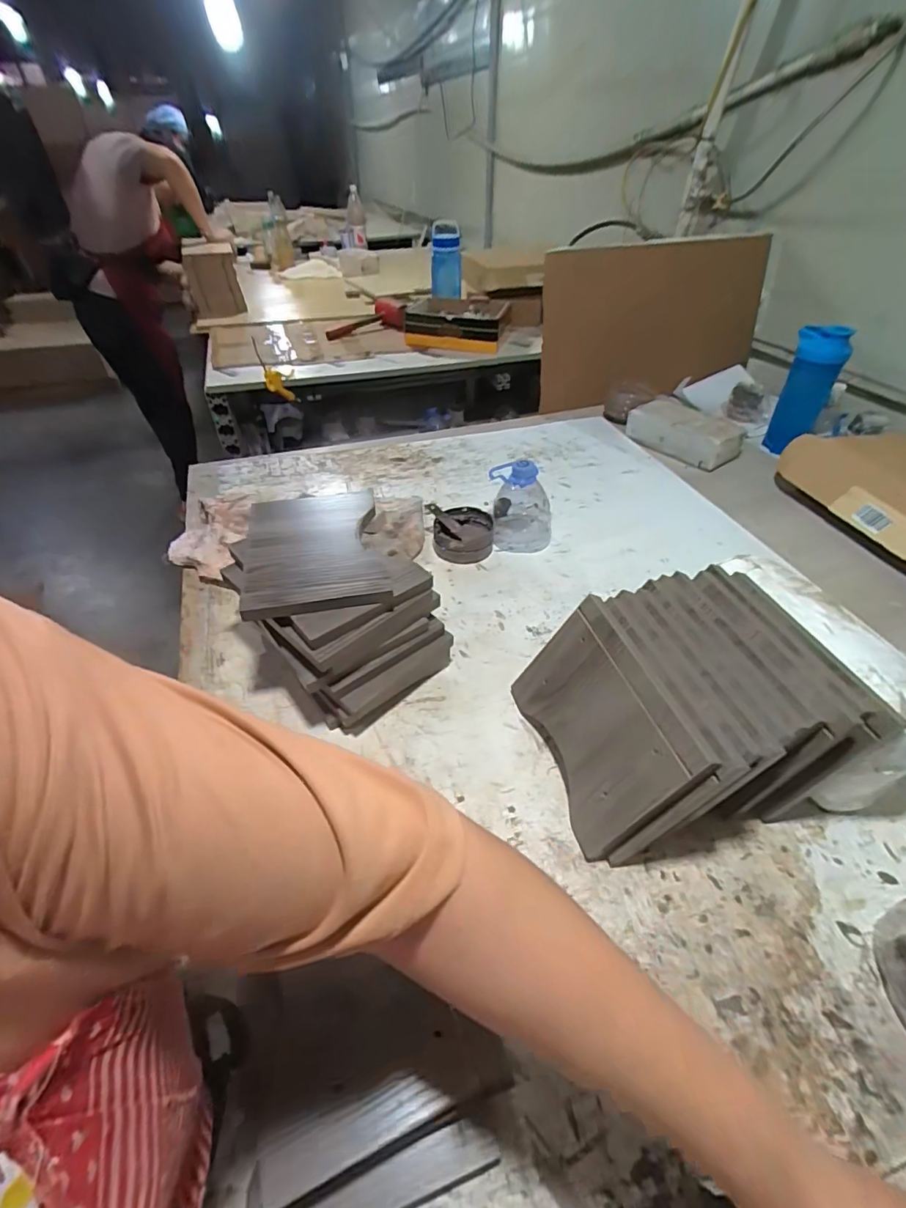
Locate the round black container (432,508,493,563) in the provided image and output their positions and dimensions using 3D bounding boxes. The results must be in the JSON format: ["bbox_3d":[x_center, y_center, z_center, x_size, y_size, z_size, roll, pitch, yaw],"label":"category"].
[{"bbox_3d":[0.015,-0.103,0.772,0.089,0.046,0.094,-1,42,1],"label":"round black container"}]

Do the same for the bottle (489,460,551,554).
[{"bbox_3d":[0.103,-0.150,0.762,0.096,0.126,0.083,5,43,6],"label":"bottle"}]

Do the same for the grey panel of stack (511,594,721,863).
[{"bbox_3d":[0.131,0.107,0.471,0.012,0.145,0.193,15,34,-31],"label":"grey panel of stack"}]

